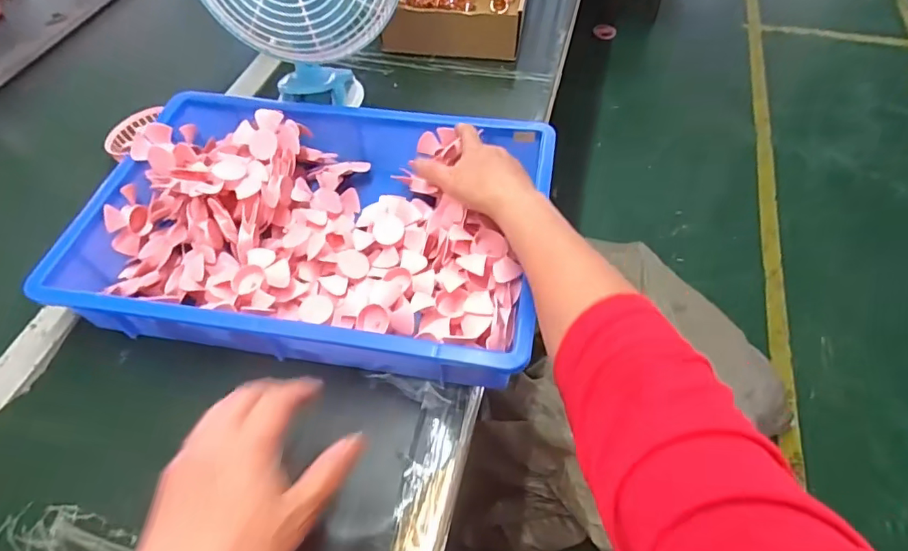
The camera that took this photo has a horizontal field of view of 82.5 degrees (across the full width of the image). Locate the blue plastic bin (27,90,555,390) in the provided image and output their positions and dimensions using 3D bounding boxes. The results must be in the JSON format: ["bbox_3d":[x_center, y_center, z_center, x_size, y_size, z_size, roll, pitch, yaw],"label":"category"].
[{"bbox_3d":[-0.133,-0.054,0.528,0.434,0.083,0.286,8,56,6],"label":"blue plastic bin"}]

